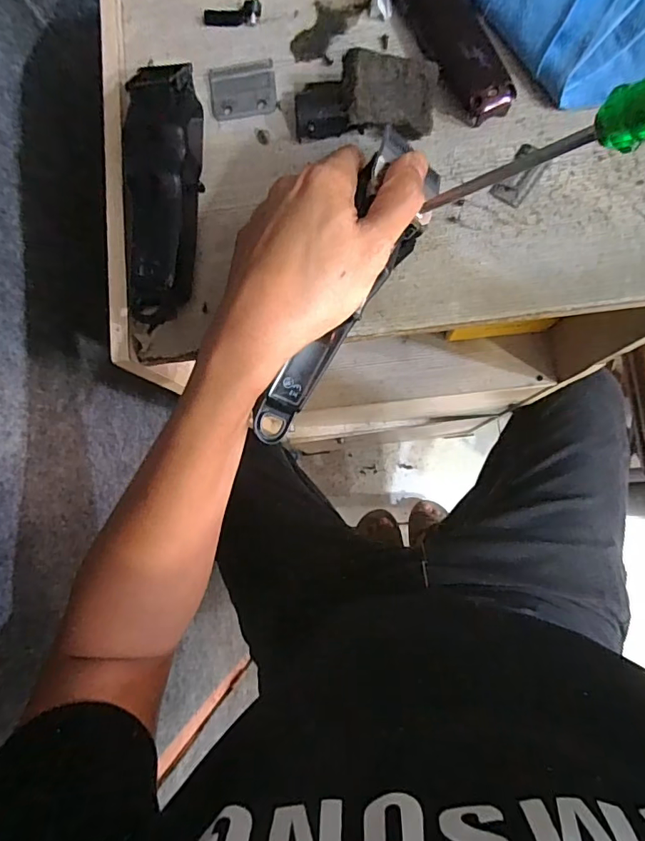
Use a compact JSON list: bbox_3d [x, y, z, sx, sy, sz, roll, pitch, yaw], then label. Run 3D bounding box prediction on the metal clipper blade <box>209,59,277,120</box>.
[{"bbox_3d":[-0.057,-0.235,0.346,0.047,0.004,0.041,-3,81,4],"label":"metal clipper blade"}]

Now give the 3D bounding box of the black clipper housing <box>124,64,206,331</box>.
[{"bbox_3d":[-0.105,-0.149,0.320,0.048,0.039,0.157,-1,81,5],"label":"black clipper housing"}]

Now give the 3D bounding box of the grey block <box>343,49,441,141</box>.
[{"bbox_3d":[0.043,-0.209,0.316,0.060,0.015,0.044,5,98,-12],"label":"grey block"}]

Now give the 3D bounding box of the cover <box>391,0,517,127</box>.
[{"bbox_3d":[0.081,-0.265,0.327,0.044,0.020,0.141,-24,80,1],"label":"cover"}]

